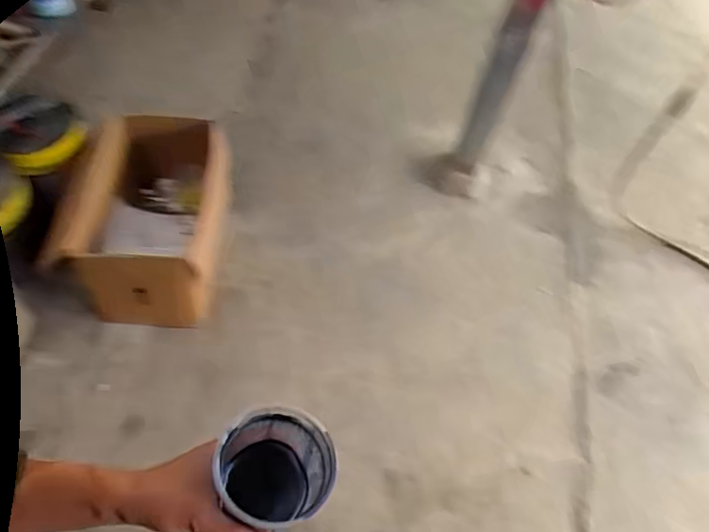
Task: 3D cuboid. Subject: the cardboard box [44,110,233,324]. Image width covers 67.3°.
[{"bbox_3d":[-0.627,-0.168,1.655,0.404,0.328,0.687,4,55,-7],"label":"cardboard box"}]

